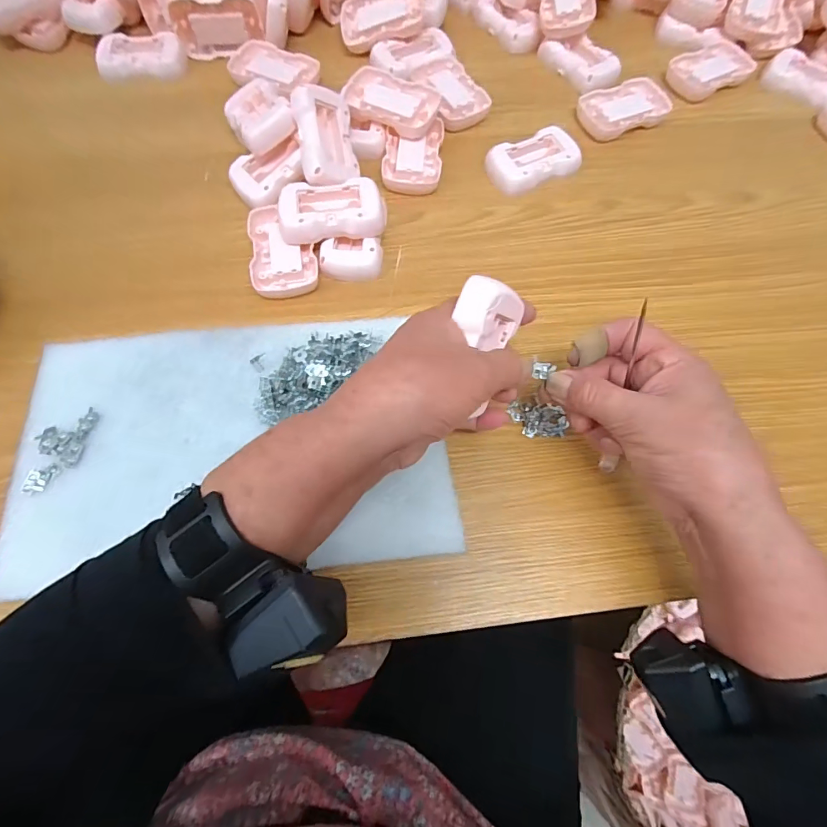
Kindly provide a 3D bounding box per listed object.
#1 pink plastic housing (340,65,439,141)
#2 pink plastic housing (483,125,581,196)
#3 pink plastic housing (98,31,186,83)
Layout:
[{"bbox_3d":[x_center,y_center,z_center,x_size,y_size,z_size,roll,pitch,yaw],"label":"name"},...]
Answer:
[{"bbox_3d":[-0.023,-0.301,0.425,0.089,0.019,0.059,22,72,7],"label":"pink plastic housing"},{"bbox_3d":[0.115,-0.243,0.418,0.088,0.013,0.054,-23,73,-8],"label":"pink plastic housing"},{"bbox_3d":[-0.287,-0.380,0.463,0.086,0.018,0.052,-5,71,-3],"label":"pink plastic housing"}]

